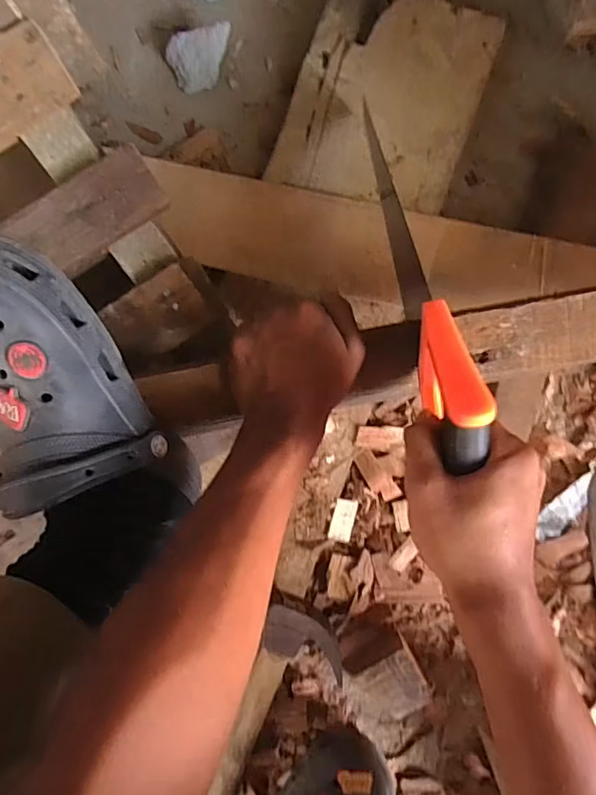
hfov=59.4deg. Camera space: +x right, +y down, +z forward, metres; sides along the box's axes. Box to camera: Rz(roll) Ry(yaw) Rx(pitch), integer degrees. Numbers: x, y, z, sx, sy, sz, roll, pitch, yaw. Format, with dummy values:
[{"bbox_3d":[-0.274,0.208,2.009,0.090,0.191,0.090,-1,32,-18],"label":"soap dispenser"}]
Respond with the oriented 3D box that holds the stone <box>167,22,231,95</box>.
[{"bbox_3d":[-0.107,-0.372,0.578,0.072,0.033,0.051,-9,85,0],"label":"stone"}]

